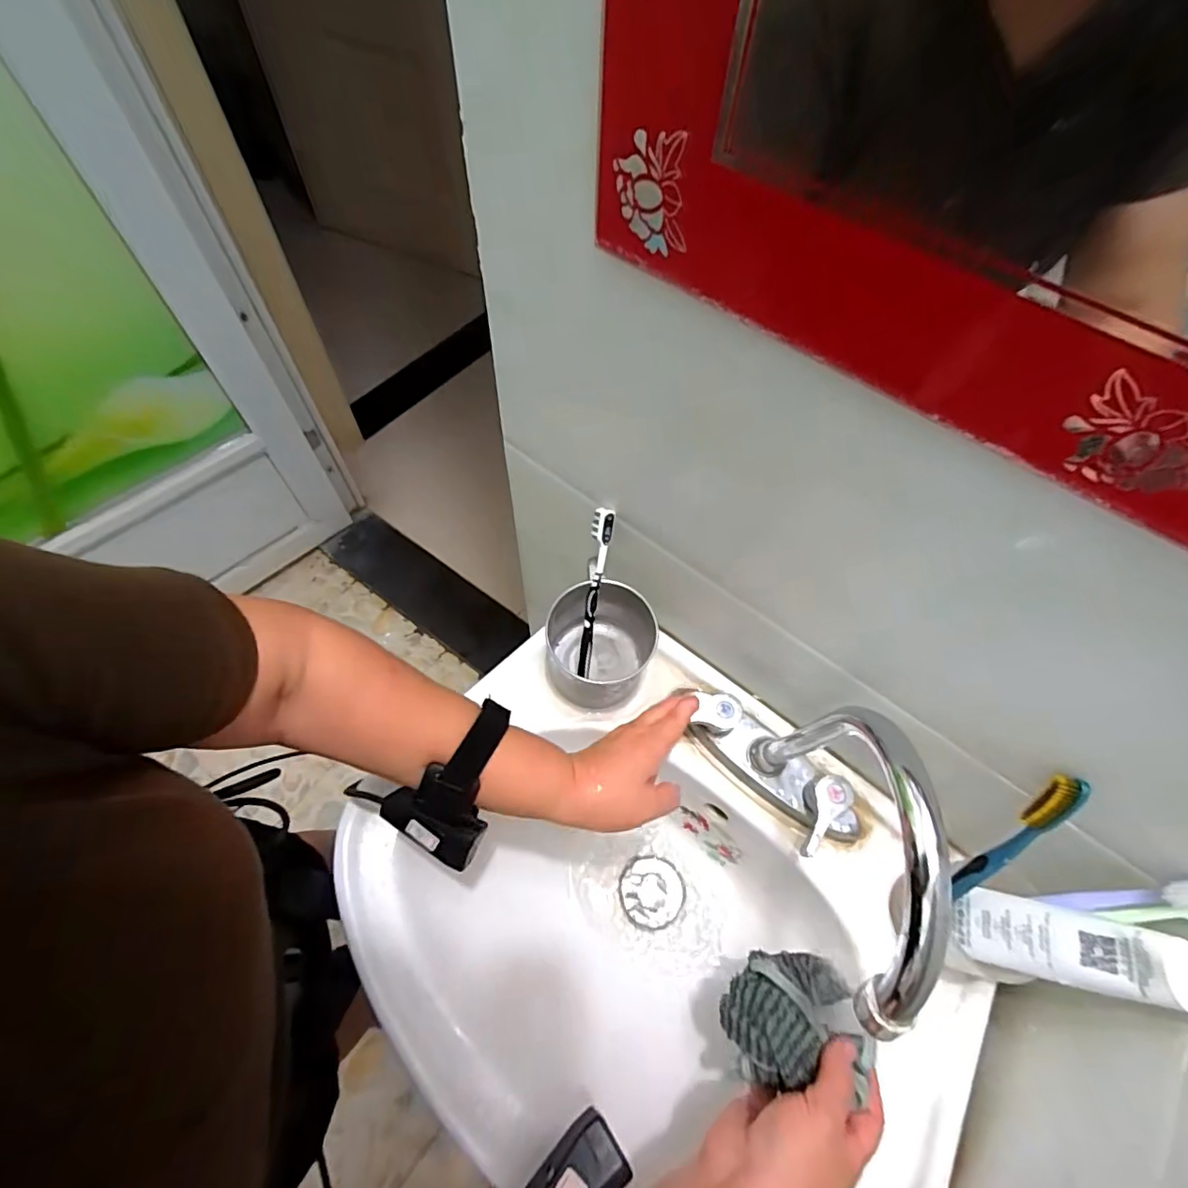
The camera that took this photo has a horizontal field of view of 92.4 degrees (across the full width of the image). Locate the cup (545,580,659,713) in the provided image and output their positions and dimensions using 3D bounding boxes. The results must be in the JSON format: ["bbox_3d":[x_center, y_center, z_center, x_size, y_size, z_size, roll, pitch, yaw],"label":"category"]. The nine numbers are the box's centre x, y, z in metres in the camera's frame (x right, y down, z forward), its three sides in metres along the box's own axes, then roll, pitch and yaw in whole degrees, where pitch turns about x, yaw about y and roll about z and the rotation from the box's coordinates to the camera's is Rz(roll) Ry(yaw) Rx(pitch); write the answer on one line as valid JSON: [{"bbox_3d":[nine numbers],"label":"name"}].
[{"bbox_3d":[0.008,0.047,0.508,0.095,0.087,0.087,1,62,-2],"label":"cup"}]

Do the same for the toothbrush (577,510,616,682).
[{"bbox_3d":[-0.001,0.002,0.490,0.017,0.151,0.012,9,19,2],"label":"toothbrush"}]

